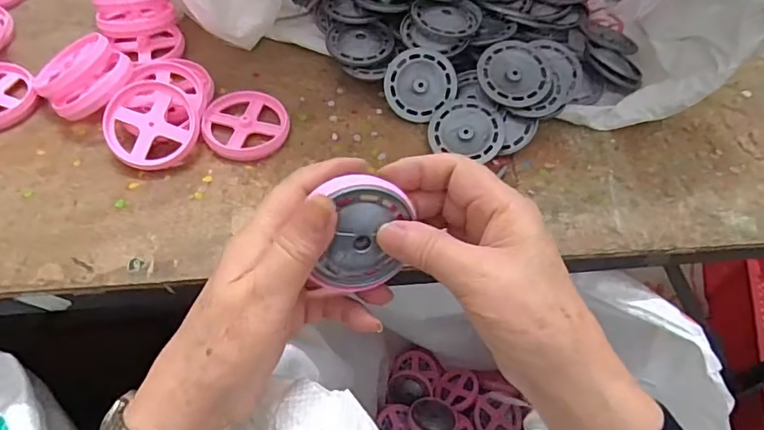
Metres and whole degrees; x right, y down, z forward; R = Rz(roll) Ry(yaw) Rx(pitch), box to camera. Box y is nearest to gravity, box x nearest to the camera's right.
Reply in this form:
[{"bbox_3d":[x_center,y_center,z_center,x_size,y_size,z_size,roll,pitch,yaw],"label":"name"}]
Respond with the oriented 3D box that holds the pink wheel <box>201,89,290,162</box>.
[{"bbox_3d":[-0.105,-0.070,0.402,0.063,0.014,0.061,-5,55,-9],"label":"pink wheel"}]

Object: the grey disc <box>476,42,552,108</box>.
[{"bbox_3d":[0.104,-0.112,0.409,0.055,0.005,0.057,0,73,-1],"label":"grey disc"}]

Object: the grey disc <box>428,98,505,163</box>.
[{"bbox_3d":[0.067,-0.069,0.409,0.058,0.008,0.050,15,74,15],"label":"grey disc"}]

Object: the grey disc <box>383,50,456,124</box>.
[{"bbox_3d":[0.030,-0.108,0.421,0.057,0.004,0.053,0,93,-1],"label":"grey disc"}]

